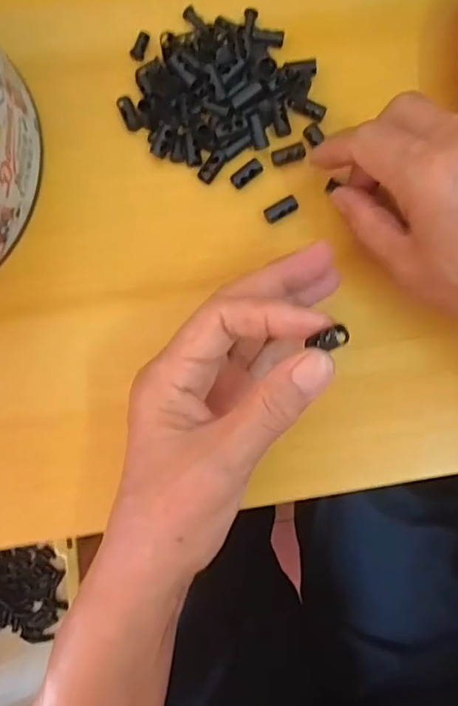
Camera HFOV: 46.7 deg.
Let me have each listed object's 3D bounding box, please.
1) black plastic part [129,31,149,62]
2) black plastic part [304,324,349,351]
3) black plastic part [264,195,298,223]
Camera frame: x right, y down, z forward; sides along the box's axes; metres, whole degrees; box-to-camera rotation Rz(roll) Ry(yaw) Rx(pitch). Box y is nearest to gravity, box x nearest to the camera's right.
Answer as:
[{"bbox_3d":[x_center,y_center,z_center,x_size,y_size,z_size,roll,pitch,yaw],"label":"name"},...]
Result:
[{"bbox_3d":[-0.051,-0.175,0.302,0.008,0.004,0.017,16,82,3],"label":"black plastic part"},{"bbox_3d":[0.039,-0.005,0.213,0.018,0.004,0.008,-22,81,18],"label":"black plastic part"},{"bbox_3d":[0.028,-0.078,0.290,0.018,0.009,0.008,-28,82,-3],"label":"black plastic part"}]

